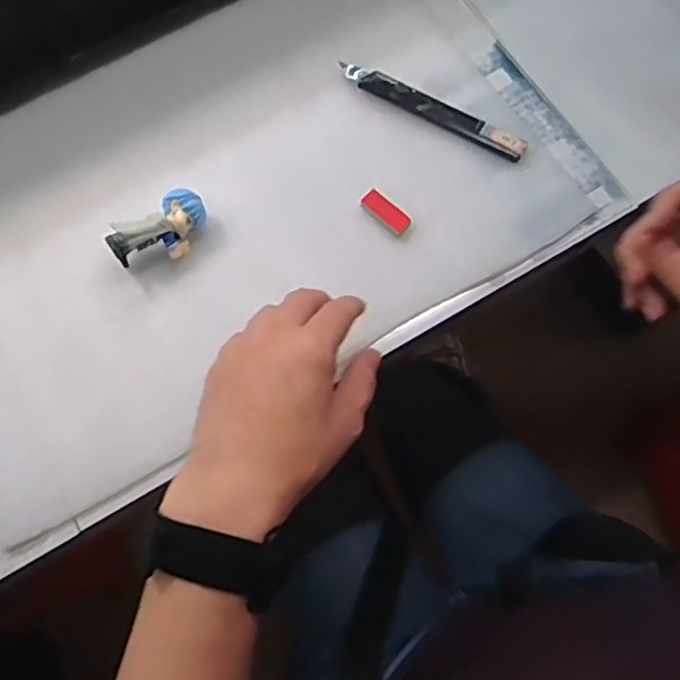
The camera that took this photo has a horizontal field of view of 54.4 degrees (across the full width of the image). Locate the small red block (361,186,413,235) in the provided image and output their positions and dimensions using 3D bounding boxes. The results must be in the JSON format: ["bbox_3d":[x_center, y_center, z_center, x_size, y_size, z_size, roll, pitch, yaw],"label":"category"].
[{"bbox_3d":[0.030,-0.084,0.431,0.034,0.006,0.016,39,77,13],"label":"small red block"}]

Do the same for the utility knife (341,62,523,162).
[{"bbox_3d":[0.062,-0.157,0.450,0.137,0.010,0.018,29,75,10],"label":"utility knife"}]

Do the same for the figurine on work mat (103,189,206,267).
[{"bbox_3d":[-0.112,-0.068,0.416,0.062,0.031,0.029,-38,75,-10],"label":"figurine on work mat"}]

